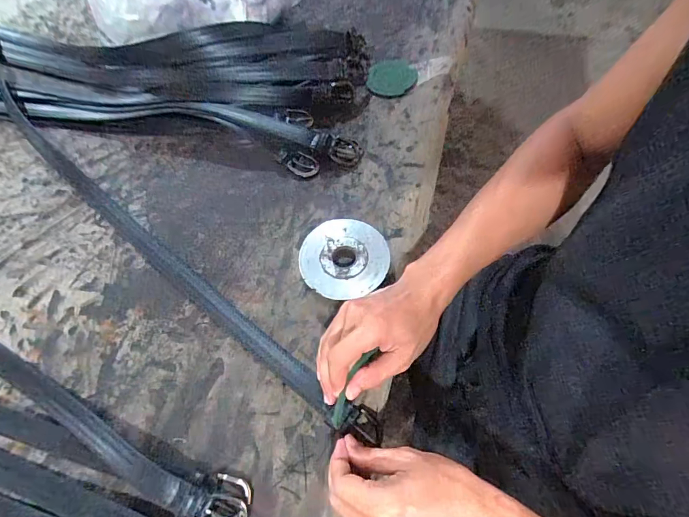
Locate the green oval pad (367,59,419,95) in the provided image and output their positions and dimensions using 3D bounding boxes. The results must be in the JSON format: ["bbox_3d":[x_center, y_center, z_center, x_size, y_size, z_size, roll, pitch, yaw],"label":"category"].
[{"bbox_3d":[0.071,-0.271,0.573,0.067,0.013,0.076,12,62,9],"label":"green oval pad"}]

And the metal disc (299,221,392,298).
[{"bbox_3d":[0.000,0.003,0.422,0.092,0.027,0.090,-1,61,2],"label":"metal disc"}]

